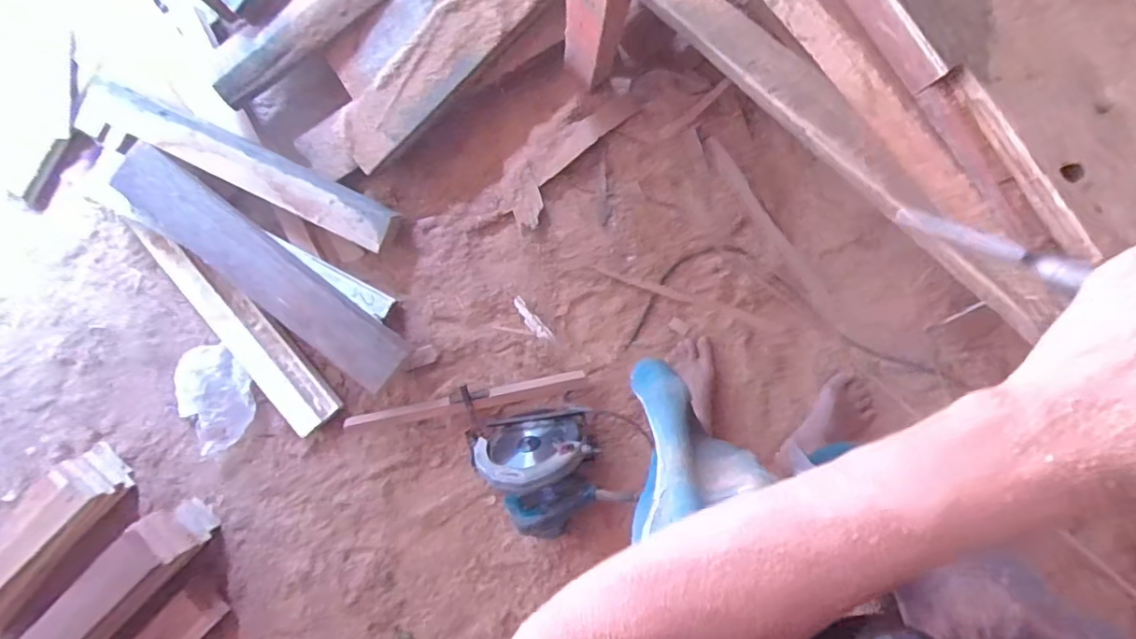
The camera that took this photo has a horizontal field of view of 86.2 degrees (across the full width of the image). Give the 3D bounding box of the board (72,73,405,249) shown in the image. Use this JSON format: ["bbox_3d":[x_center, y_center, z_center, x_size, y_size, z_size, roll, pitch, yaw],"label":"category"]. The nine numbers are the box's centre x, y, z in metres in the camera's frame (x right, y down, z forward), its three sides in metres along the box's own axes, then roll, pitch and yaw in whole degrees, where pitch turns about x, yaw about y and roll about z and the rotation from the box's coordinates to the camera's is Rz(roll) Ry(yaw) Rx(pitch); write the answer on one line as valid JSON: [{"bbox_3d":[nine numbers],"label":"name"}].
[{"bbox_3d":[-0.584,-0.274,1.090,0.557,0.045,0.094,24,98,-11],"label":"board"}]

